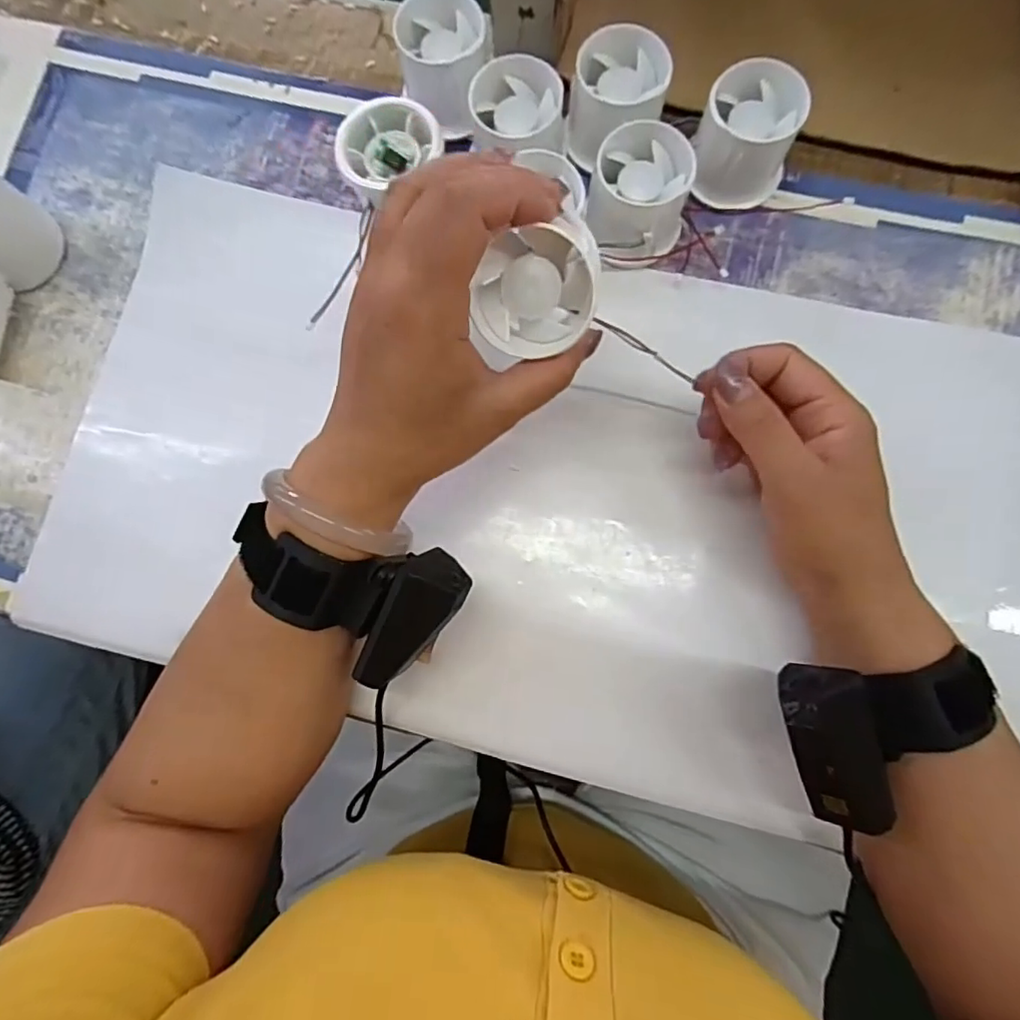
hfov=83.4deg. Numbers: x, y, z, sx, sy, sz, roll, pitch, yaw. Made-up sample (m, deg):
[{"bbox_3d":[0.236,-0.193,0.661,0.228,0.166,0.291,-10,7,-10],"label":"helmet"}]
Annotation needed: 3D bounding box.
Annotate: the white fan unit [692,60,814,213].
[{"bbox_3d":[0.133,-0.208,0.323,0.052,0.050,0.051,0,83,3],"label":"white fan unit"}]

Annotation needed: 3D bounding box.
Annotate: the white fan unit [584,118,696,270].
[{"bbox_3d":[0.072,-0.173,0.323,0.053,0.047,0.060,8,83,4],"label":"white fan unit"}]

